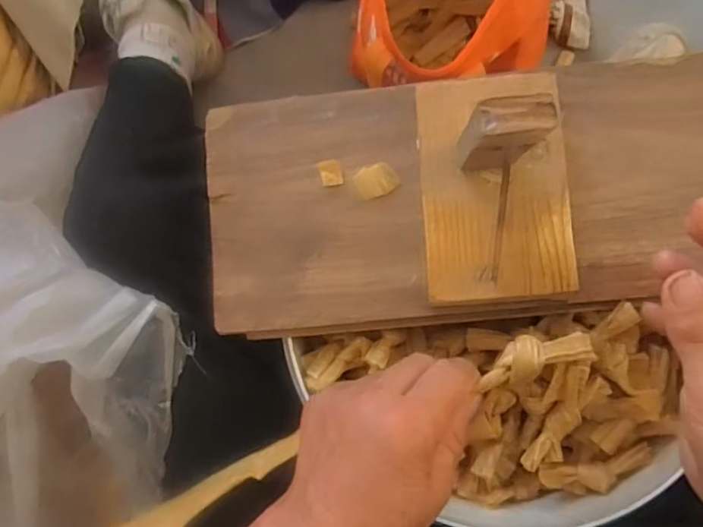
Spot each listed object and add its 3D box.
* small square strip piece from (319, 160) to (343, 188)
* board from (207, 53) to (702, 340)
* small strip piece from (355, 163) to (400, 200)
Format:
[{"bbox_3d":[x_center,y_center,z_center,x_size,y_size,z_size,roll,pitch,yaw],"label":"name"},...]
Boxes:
[{"bbox_3d":[-0.014,-0.060,0.383,0.014,0.004,0.017,-12,82,4],"label":"small square strip piece"},{"bbox_3d":[0.093,-0.044,0.365,0.374,0.027,0.157,-4,83,5],"label":"board"},{"bbox_3d":[0.017,-0.055,0.381,0.026,0.004,0.021,-21,82,2],"label":"small strip piece"}]

